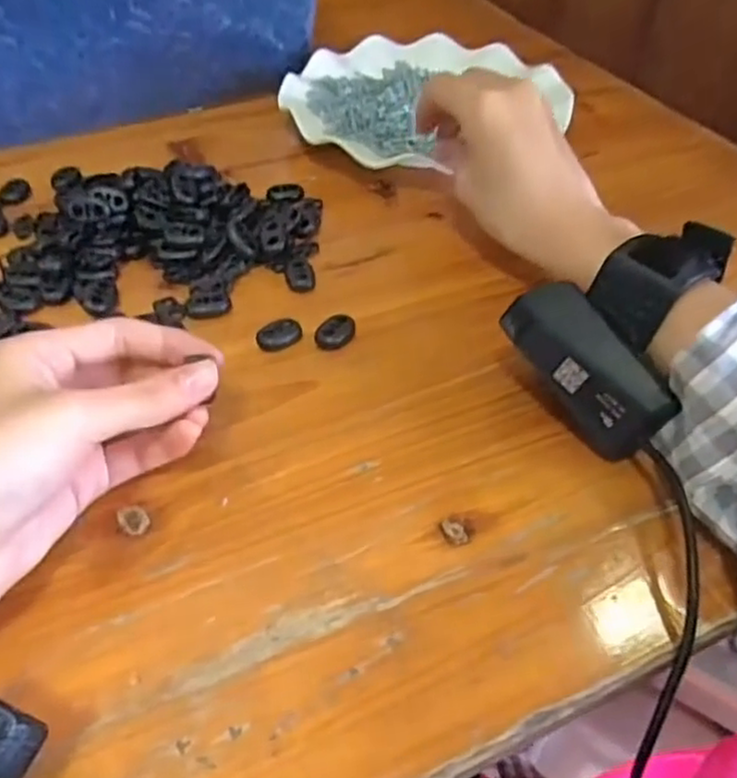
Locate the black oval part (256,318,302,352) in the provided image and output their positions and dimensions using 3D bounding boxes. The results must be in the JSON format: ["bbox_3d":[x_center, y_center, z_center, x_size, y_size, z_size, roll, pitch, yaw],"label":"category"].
[{"bbox_3d":[-0.042,-0.026,0.327,0.022,0.006,0.014,-30,54,-26],"label":"black oval part"}]

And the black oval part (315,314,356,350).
[{"bbox_3d":[-0.015,-0.027,0.329,0.015,0.006,0.020,21,50,18],"label":"black oval part"}]

